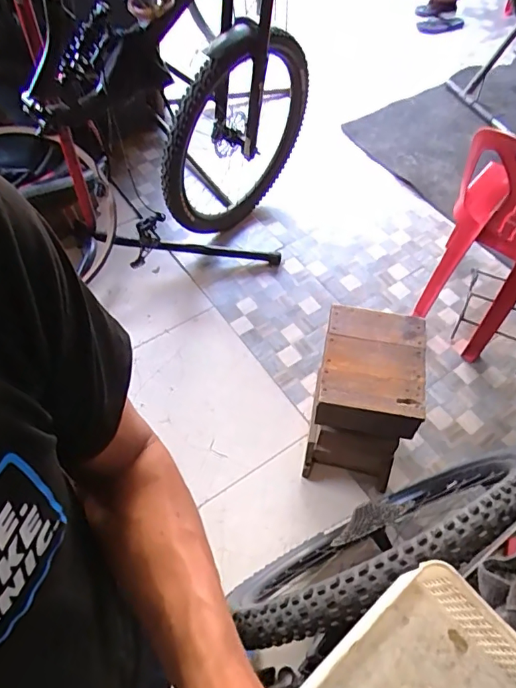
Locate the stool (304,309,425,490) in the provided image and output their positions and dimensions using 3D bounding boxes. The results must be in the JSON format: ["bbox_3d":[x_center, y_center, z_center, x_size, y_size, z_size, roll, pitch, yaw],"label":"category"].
[{"bbox_3d":[0.290,0.158,1.392,0.255,0.402,0.335,12,57,7],"label":"stool"}]

